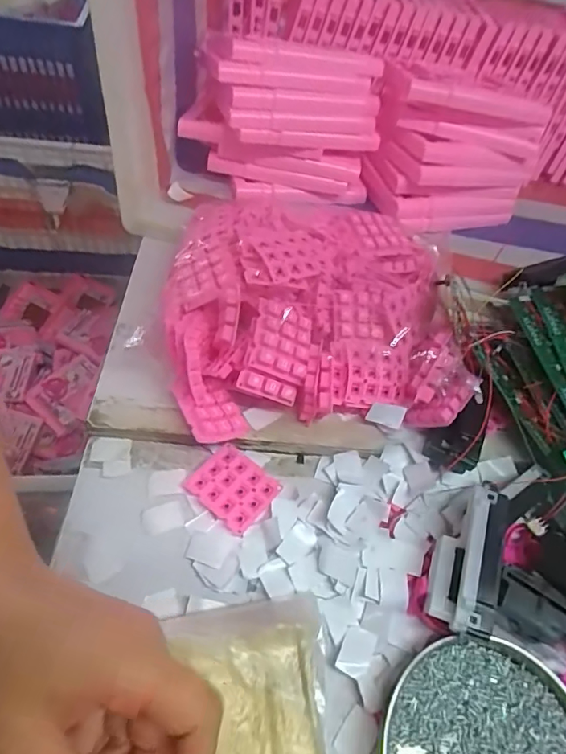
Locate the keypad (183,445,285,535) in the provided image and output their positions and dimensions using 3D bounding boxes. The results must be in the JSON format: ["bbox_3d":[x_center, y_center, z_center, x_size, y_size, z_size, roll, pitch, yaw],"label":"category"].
[{"bbox_3d":[-0.039,0.084,0.361,0.061,0.005,0.049,35,56,17],"label":"keypad"}]

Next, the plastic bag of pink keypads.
[{"bbox_3d":[0.025,-0.060,0.411,0.243,0.101,0.218,-3,57,-8],"label":"plastic bag of pink keypads"}]

